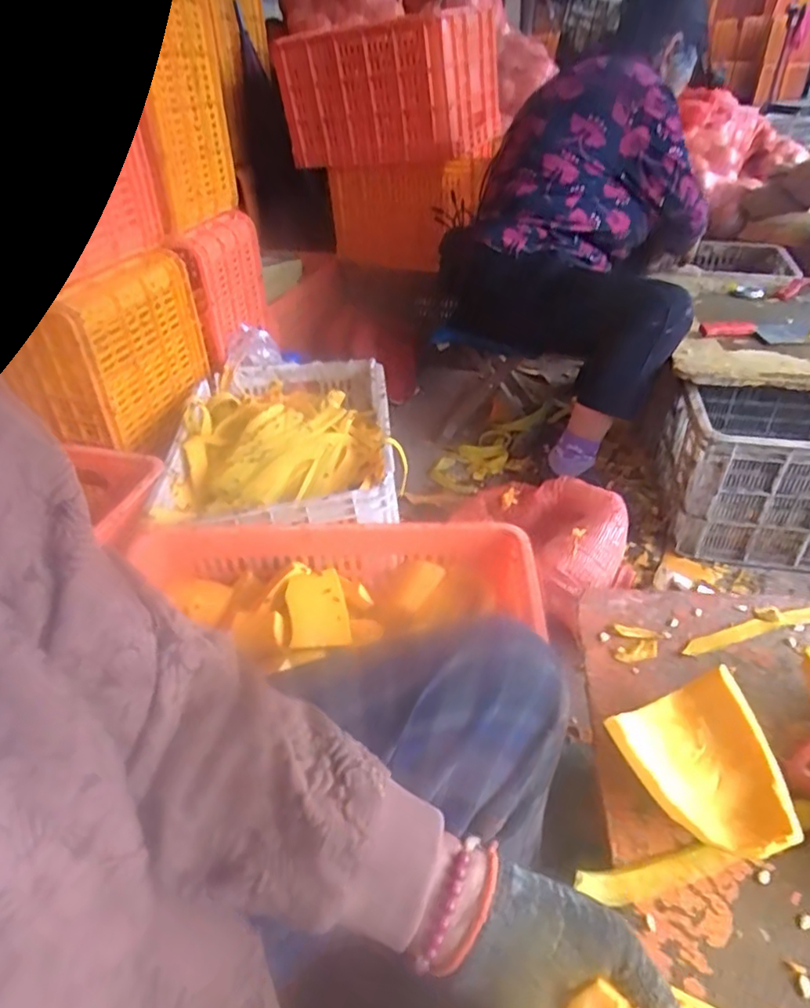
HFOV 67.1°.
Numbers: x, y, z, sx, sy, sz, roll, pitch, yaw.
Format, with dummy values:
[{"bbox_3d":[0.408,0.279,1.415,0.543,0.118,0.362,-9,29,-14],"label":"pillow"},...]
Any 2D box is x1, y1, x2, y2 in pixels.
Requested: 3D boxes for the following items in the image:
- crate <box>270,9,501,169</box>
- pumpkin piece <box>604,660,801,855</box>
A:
[{"bbox_3d":[-0.037,-1.009,1.509,0.513,0.272,0.250,13,39,21],"label":"crate"},{"bbox_3d":[0.242,0.211,0.481,0.115,0.048,0.127,-16,38,-16],"label":"pumpkin piece"}]

